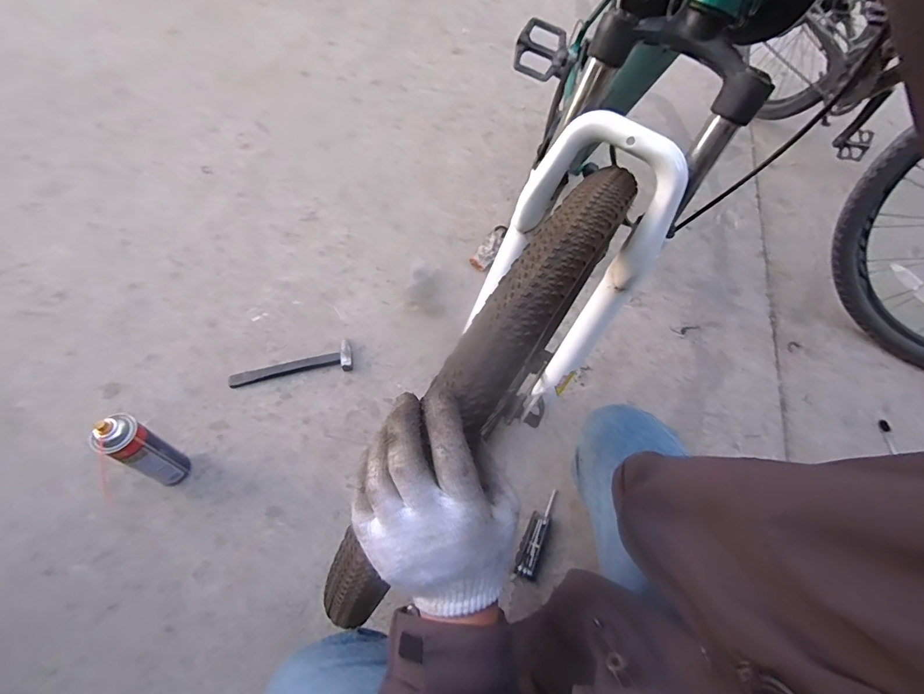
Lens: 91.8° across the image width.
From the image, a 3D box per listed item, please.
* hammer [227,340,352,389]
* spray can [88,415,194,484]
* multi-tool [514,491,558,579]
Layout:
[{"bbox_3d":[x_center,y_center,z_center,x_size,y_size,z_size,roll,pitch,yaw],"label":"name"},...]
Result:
[{"bbox_3d":[-0.392,0.048,1.030,0.270,0.029,0.070,-13,60,-10],"label":"hammer"},{"bbox_3d":[-0.565,0.190,0.807,0.070,0.219,0.071,1,58,-2],"label":"spray can"},{"bbox_3d":[0.146,0.350,0.851,0.043,0.017,0.168,22,60,10],"label":"multi-tool"}]

